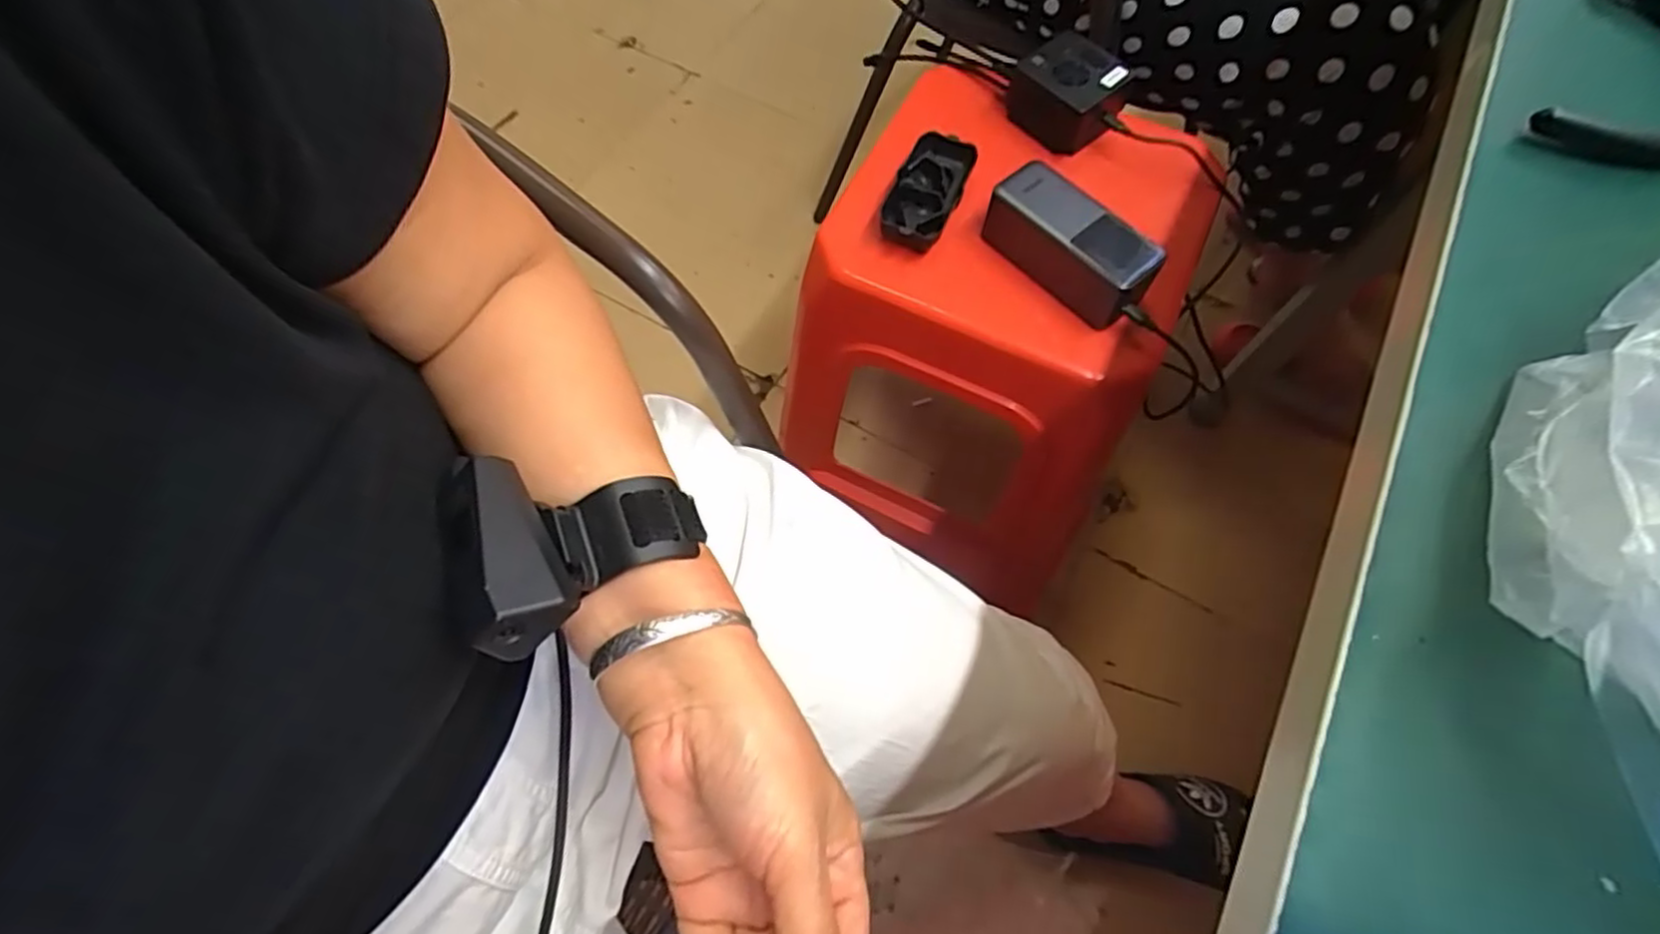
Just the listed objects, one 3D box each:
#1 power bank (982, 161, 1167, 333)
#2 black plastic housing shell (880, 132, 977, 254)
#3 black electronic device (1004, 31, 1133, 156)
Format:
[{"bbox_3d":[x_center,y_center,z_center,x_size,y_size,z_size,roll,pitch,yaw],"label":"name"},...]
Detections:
[{"bbox_3d":[0.182,-0.169,0.543,0.059,0.053,0.134,-34,70,-14],"label":"power bank"},{"bbox_3d":[0.080,-0.225,0.579,0.051,0.033,0.113,20,67,8],"label":"black plastic housing shell"},{"bbox_3d":[0.206,-0.325,0.614,0.075,0.051,0.081,-34,70,-14],"label":"black electronic device"}]

